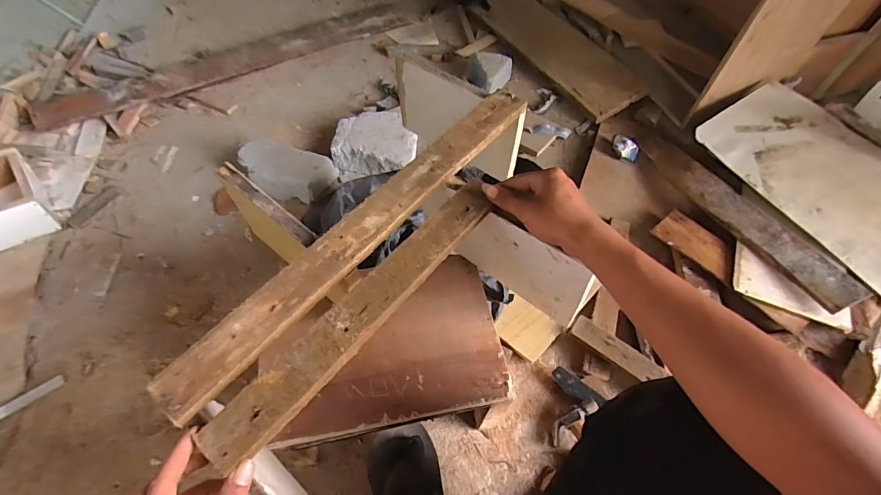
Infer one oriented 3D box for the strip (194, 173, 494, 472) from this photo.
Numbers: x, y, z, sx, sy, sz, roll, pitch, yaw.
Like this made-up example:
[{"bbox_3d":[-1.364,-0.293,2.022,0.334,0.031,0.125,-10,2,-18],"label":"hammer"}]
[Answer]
[{"bbox_3d":[-0.068,0.054,0.416,0.050,0.010,0.360,36,63,19],"label":"strip"}]

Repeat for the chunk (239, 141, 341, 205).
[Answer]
[{"bbox_3d":[-0.357,-0.176,0.961,0.211,0.069,0.123,12,59,5],"label":"chunk"}]

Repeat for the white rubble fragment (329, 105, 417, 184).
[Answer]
[{"bbox_3d":[-0.157,-0.260,1.033,0.197,0.067,0.198,0,59,0],"label":"white rubble fragment"}]

